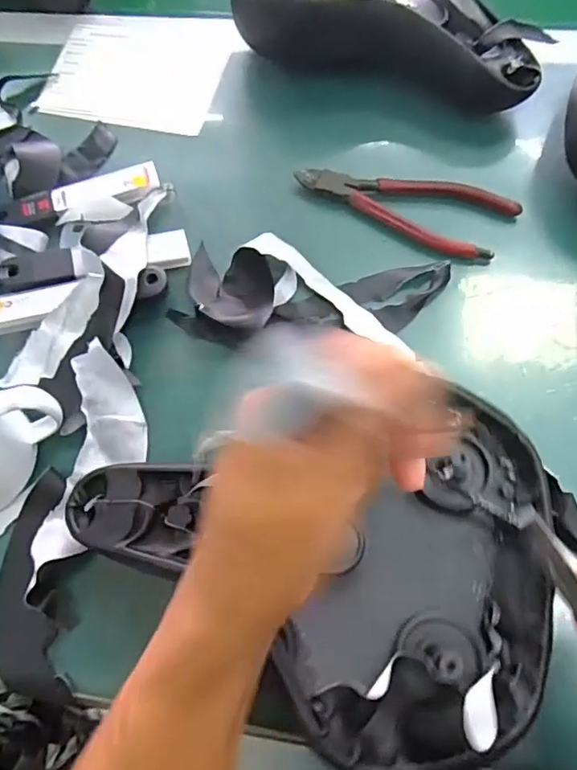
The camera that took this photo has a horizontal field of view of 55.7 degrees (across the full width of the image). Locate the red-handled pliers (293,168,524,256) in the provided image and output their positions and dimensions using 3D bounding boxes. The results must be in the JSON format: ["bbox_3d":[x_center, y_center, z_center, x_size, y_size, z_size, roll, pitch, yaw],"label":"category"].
[{"bbox_3d":[0.082,-0.133,0.391,0.148,0.010,0.059,26,72,12],"label":"red-handled pliers"}]

